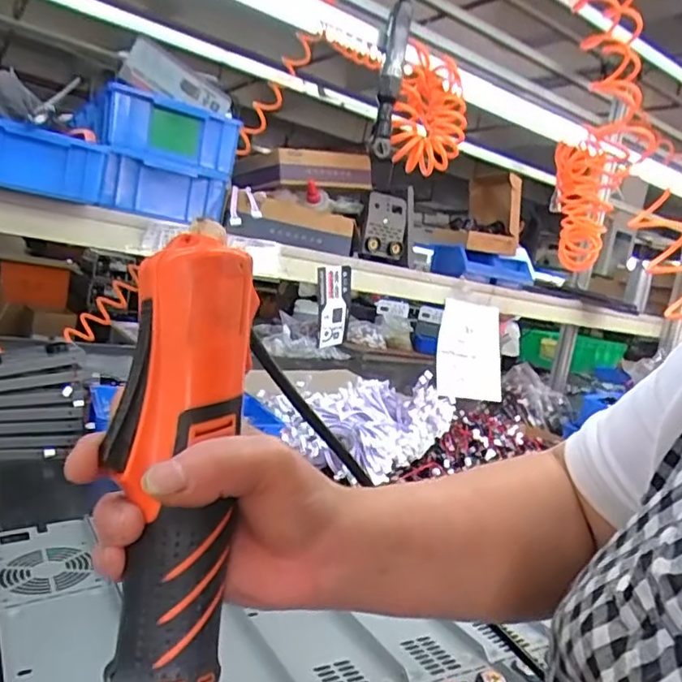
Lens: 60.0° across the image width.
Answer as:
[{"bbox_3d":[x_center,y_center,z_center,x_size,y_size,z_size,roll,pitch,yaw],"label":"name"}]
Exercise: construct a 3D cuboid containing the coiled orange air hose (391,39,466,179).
[{"bbox_3d":[0.163,-0.404,1.057,0.113,0.206,0.159,3,3,13],"label":"coiled orange air hose"}]

